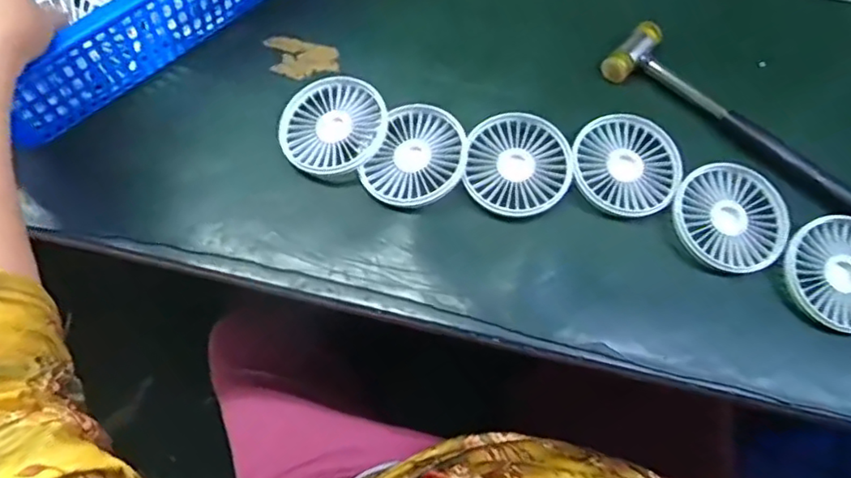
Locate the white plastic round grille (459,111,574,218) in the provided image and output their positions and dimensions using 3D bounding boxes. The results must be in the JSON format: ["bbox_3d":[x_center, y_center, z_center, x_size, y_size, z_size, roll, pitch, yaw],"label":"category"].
[{"bbox_3d":[0.072,-0.062,0.493,0.087,0.018,0.088,1,66,-3],"label":"white plastic round grille"}]

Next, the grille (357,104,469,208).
[{"bbox_3d":[-0.007,-0.067,0.487,0.074,0.018,0.087,25,67,8],"label":"grille"}]

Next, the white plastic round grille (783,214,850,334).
[{"bbox_3d":[0.328,0.028,0.472,0.093,0.024,0.088,1,66,-3],"label":"white plastic round grille"}]

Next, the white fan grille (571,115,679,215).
[{"bbox_3d":[0.164,-0.059,0.501,0.086,0.019,0.088,1,66,-3],"label":"white fan grille"}]

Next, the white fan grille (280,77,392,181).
[{"bbox_3d":[-0.079,-0.094,0.499,0.090,0.023,0.085,1,66,-3],"label":"white fan grille"}]

